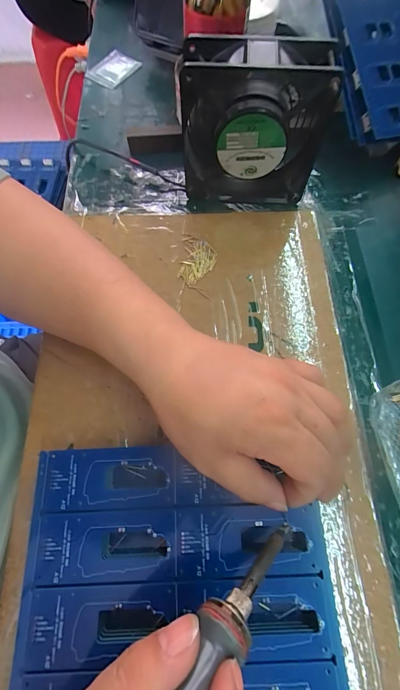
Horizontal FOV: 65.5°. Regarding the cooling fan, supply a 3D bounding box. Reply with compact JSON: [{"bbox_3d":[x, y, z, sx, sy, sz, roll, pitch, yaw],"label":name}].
[{"bbox_3d":[0.048,-0.188,0.278,0.126,0.118,0.046,3,69,3],"label":"cooling fan"}]

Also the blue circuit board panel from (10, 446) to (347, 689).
[{"bbox_3d":[-0.016,0.147,0.195,0.190,0.004,0.154,-2,69,1],"label":"blue circuit board panel"}]

